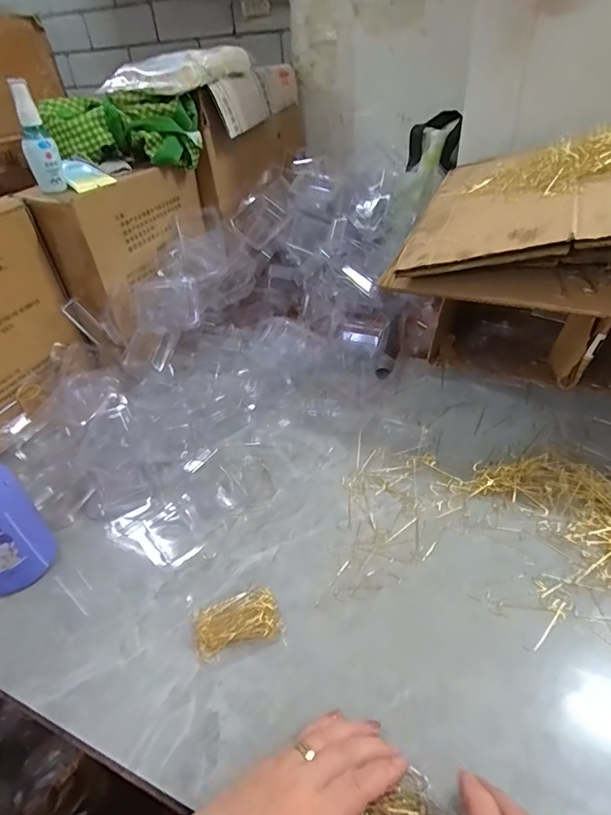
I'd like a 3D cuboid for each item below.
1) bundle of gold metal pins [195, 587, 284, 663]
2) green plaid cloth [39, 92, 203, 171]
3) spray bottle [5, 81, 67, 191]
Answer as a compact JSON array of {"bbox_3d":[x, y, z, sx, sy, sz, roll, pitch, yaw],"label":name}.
[{"bbox_3d":[-0.059,0.188,0.396,0.071,0.014,0.044,-13,39,-13],"label":"bundle of gold metal pins"},{"bbox_3d":[-0.264,-0.406,0.673,0.205,0.090,0.067,-7,38,-3],"label":"green plaid cloth"},{"bbox_3d":[-0.329,-0.327,0.557,0.038,0.119,0.031,-21,41,-19],"label":"spray bottle"}]

